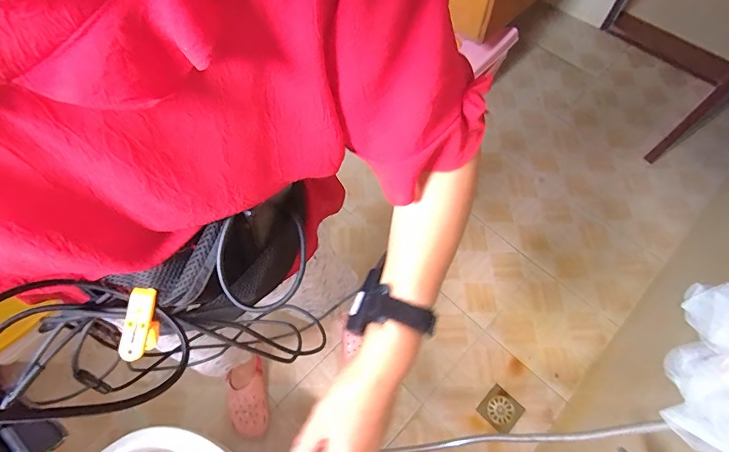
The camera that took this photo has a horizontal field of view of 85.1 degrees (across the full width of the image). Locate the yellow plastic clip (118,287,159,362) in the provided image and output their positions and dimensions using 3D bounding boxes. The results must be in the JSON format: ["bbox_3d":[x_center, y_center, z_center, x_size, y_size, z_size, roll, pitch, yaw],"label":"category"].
[{"bbox_3d":[-0.181,0.079,0.323,0.019,0.021,0.055,5,85,2],"label":"yellow plastic clip"}]

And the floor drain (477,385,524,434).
[{"bbox_3d":[0.386,0.524,1.131,0.103,0.013,0.101,-41,68,-20],"label":"floor drain"}]

